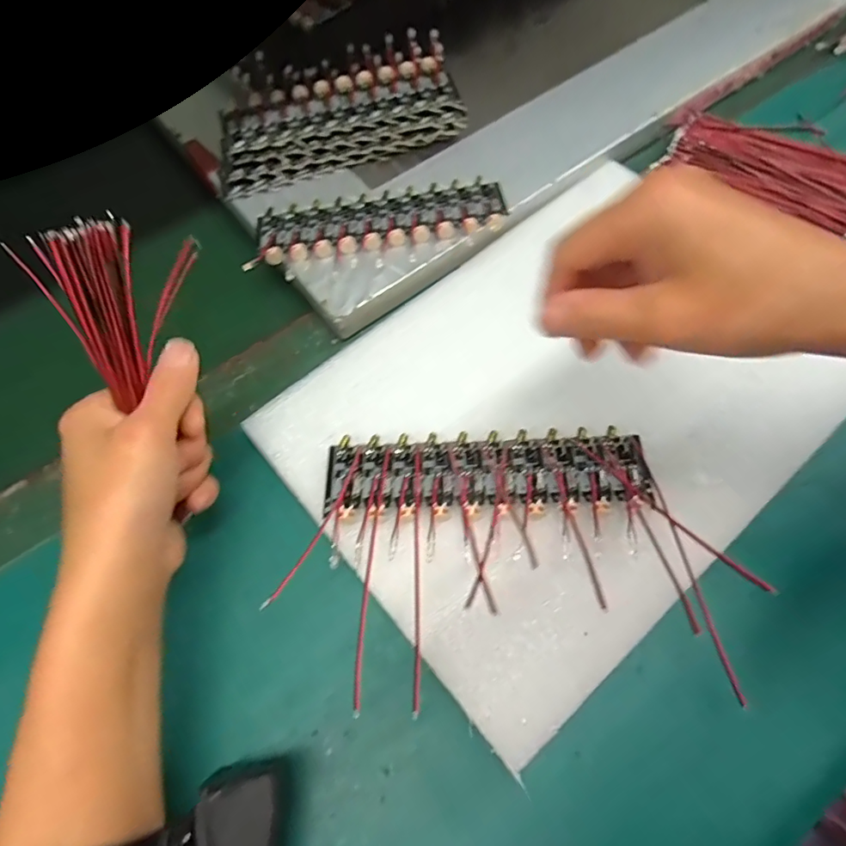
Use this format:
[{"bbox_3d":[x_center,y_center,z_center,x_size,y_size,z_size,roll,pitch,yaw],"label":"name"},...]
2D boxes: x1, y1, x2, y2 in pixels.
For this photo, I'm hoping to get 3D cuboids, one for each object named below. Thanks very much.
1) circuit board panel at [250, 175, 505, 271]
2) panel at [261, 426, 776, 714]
[{"bbox_3d":[-0.028,-0.134,0.338,0.161,0.012,0.054,-9,63,0],"label":"circuit board panel"},{"bbox_3d":[0.044,0.052,0.252,0.196,0.014,0.107,-2,63,3],"label":"panel"}]

